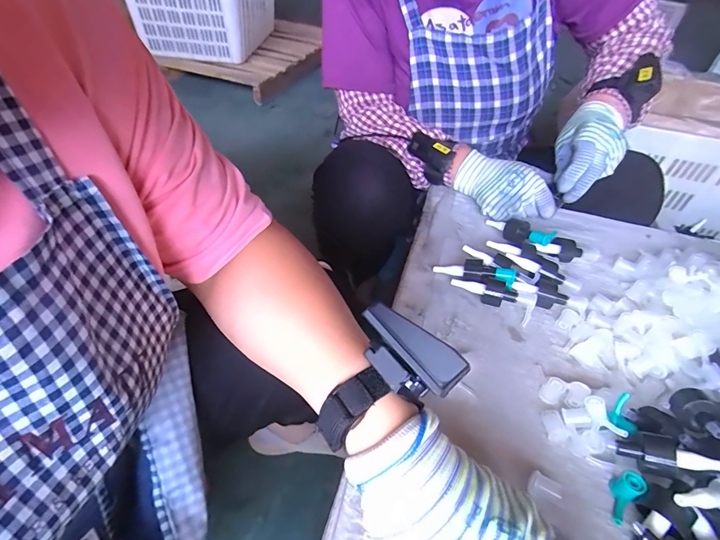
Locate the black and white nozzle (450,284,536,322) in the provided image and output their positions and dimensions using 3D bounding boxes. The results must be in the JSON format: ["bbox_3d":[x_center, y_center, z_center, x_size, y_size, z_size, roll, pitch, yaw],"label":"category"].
[{"bbox_3d":[0.139,0.024,0.426,0.070,0.024,0.021,17,47,15],"label":"black and white nozzle"}]

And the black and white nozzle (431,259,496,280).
[{"bbox_3d":[0.122,-0.001,0.443,0.069,0.013,0.028,1,41,25],"label":"black and white nozzle"}]

